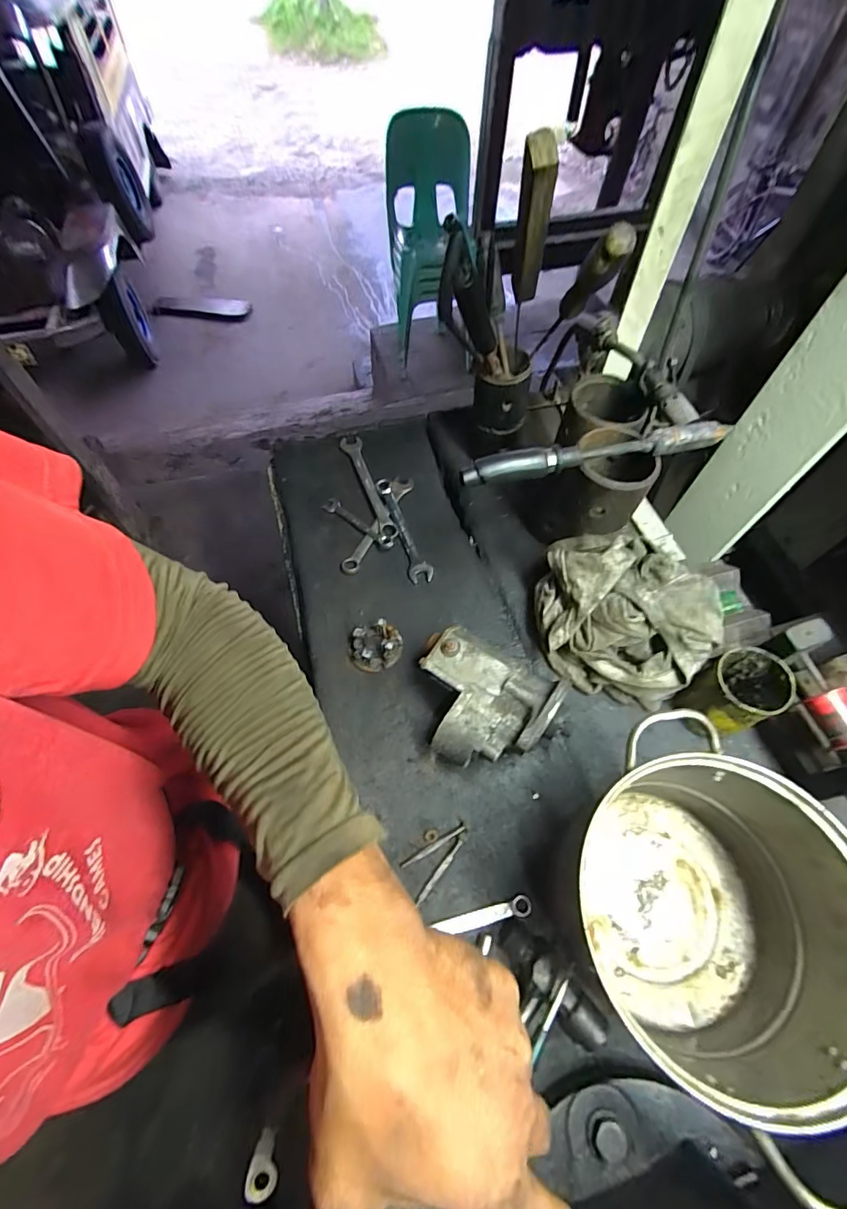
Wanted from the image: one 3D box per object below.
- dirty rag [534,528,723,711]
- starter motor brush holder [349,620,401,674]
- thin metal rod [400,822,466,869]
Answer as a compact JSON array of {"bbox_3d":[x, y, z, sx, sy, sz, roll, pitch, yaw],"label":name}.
[{"bbox_3d":[0.237,0.006,0.571,0.171,0.159,0.225,-31,66,-17],"label":"dirty rag"},{"bbox_3d":[-0.065,0.055,0.622,0.071,0.035,0.061,-6,61,-4],"label":"starter motor brush holder"},{"bbox_3d":[0.012,0.265,0.508,0.081,0.010,0.009,-27,65,-15],"label":"thin metal rod"}]

